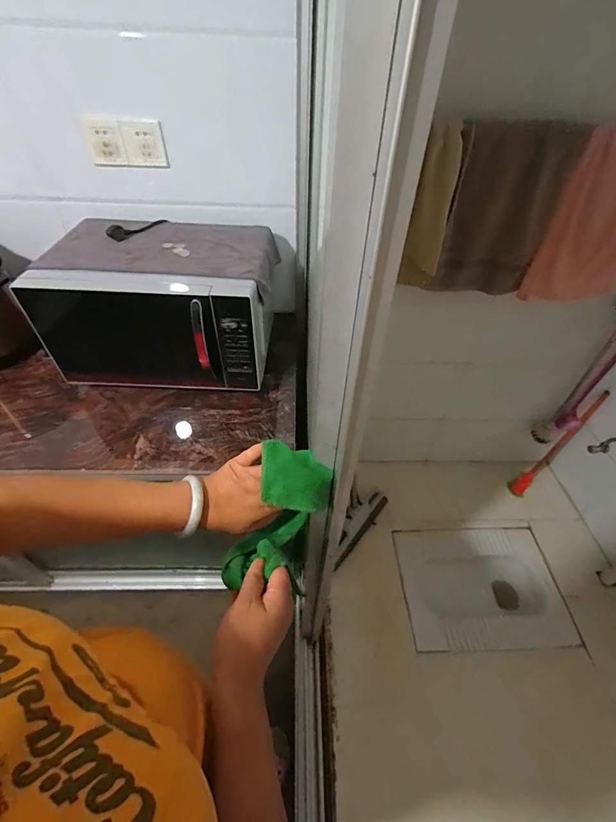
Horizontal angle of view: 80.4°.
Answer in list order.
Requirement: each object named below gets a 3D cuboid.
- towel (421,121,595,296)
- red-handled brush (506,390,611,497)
[{"bbox_3d":[0.437,-0.438,0.847,0.251,0.352,0.038,-1,47,-4],"label":"towel"},{"bbox_3d":[1.038,0.146,1.519,0.065,0.550,0.069,-7,42,-43],"label":"red-handled brush"}]

